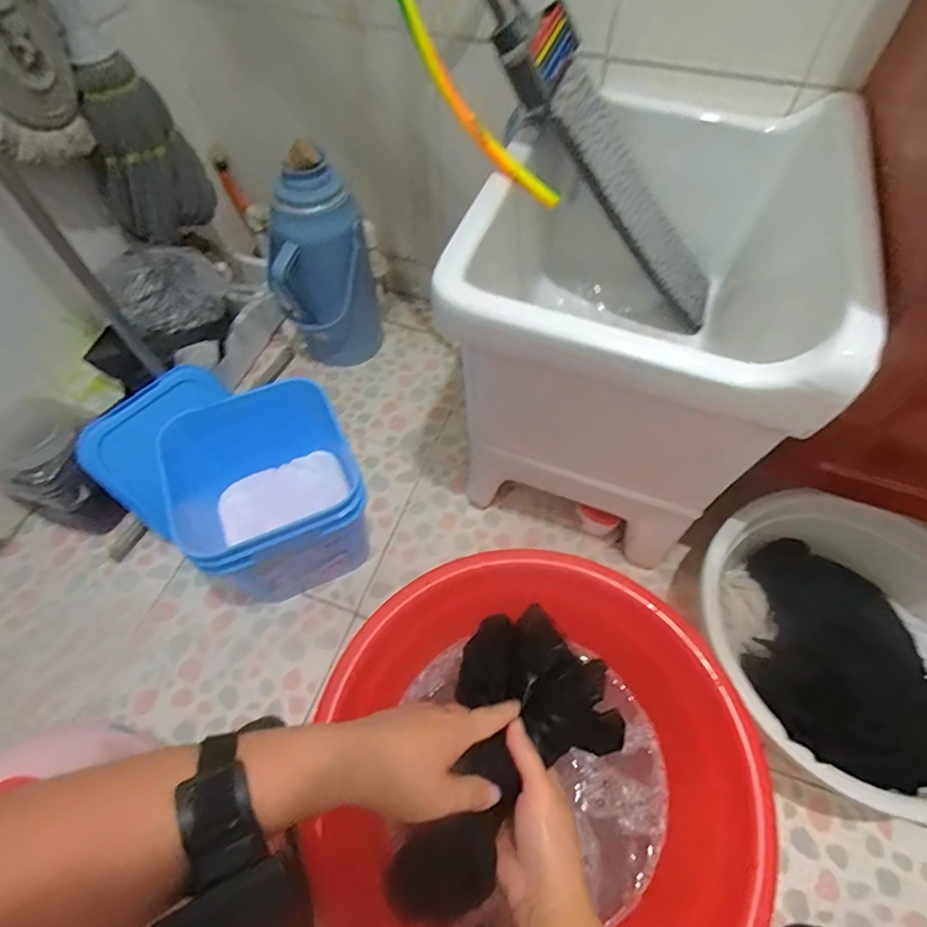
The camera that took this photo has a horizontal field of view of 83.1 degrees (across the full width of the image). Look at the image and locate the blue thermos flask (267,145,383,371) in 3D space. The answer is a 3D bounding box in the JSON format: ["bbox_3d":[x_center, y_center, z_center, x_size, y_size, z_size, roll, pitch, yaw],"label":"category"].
[{"bbox_3d":[-0.271,-0.360,0.990,0.190,0.404,0.145,-15,59,-8],"label":"blue thermos flask"}]

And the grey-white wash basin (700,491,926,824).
[{"bbox_3d":[0.487,0.246,0.680,0.382,0.134,0.339,29,64,18],"label":"grey-white wash basin"}]

